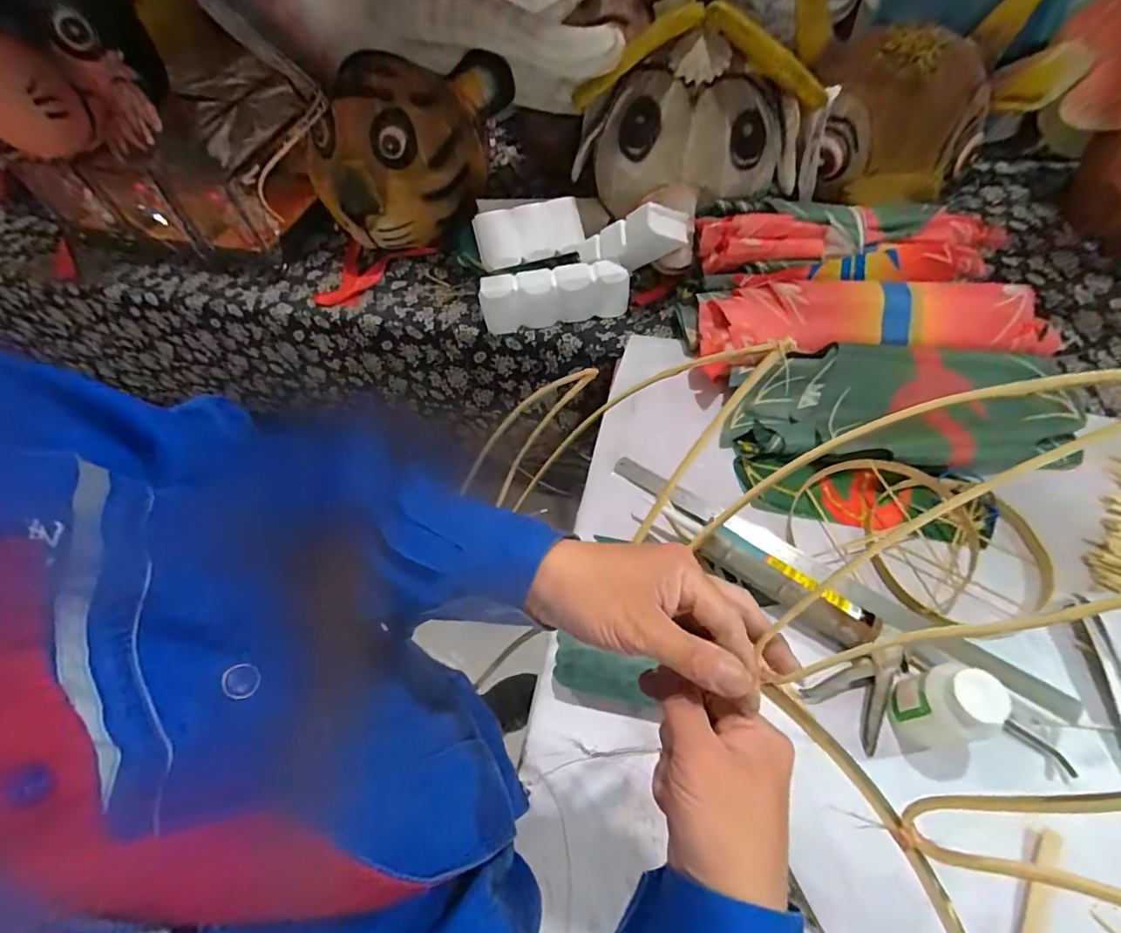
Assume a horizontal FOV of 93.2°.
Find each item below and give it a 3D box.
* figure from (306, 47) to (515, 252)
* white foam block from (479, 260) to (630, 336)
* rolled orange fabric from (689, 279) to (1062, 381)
[{"bbox_3d":[-0.302,-0.631,1.075,0.425,0.281,0.227,-5,58,-1],"label":"figure"},{"bbox_3d":[-0.013,-0.327,1.016,0.278,0.096,0.057,-7,58,-2],"label":"white foam block"},{"bbox_3d":[0.517,-0.241,0.895,0.562,0.079,0.145,-1,58,2],"label":"rolled orange fabric"}]

